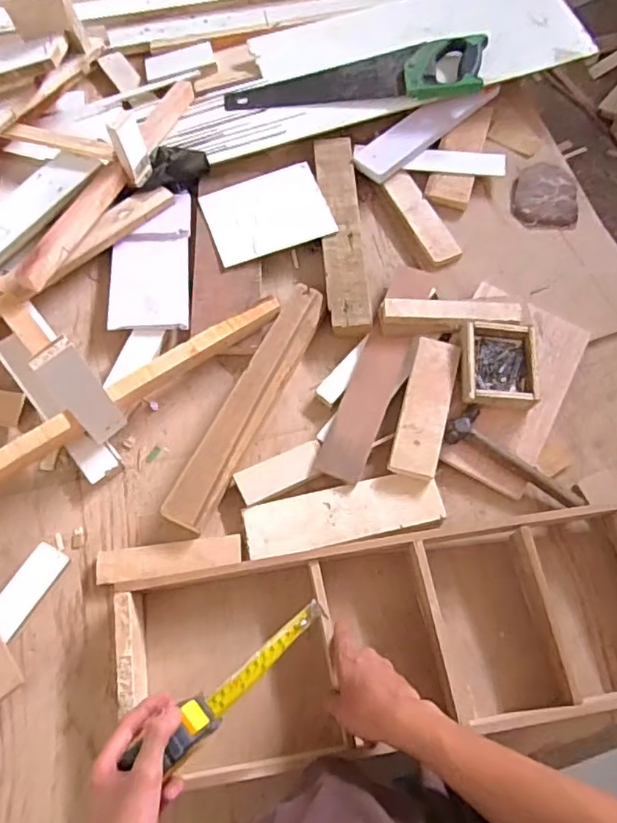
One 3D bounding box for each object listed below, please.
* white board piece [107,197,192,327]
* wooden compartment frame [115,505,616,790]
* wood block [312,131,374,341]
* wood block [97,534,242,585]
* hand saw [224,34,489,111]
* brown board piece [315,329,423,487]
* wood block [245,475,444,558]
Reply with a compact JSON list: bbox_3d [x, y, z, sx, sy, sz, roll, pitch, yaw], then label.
[{"bbox_3d":[-0.236,-0.224,0.883,0.114,0.018,0.231,-2,67,-5],"label":"white board piece"},{"bbox_3d":[0.097,0.254,0.667,0.599,0.076,0.226,-5,66,-2],"label":"wooden compartment frame"},{"bbox_3d":[0.052,-0.279,0.912,0.065,0.037,0.372,-4,66,0],"label":"wood block"},{"bbox_3d":[-0.168,0.176,0.709,0.171,0.024,0.042,-8,66,-2],"label":"wood block"},{"bbox_3d":[0.080,-0.561,0.986,0.438,0.046,0.110,-3,66,0],"label":"hand saw"},{"bbox_3d":[0.081,-0.011,0.785,0.069,0.015,0.223,22,66,3],"label":"brown board piece"},{"bbox_3d":[0.044,0.128,0.737,0.243,0.020,0.068,-12,66,-4],"label":"wood block"}]

